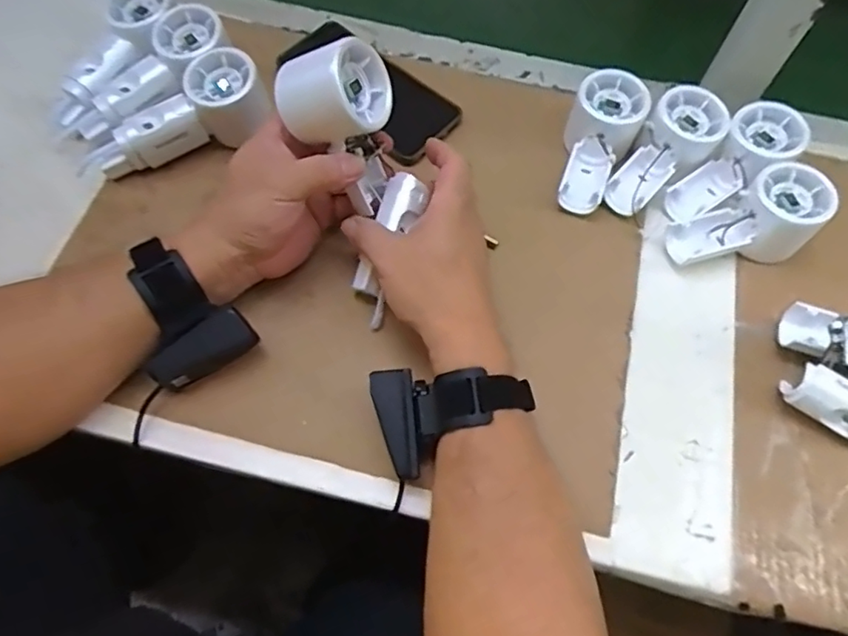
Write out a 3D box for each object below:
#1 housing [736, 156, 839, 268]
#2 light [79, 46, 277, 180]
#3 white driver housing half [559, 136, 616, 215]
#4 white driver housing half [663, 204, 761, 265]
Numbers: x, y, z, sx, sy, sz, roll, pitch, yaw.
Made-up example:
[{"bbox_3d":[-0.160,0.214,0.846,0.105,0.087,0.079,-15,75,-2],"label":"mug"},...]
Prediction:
[{"bbox_3d":[0.275,-0.079,0.460,0.063,0.058,0.059,-39,72,-19],"label":"housing"},{"bbox_3d":[-0.202,-0.156,0.486,0.159,0.057,0.056,-28,68,3],"label":"light"},{"bbox_3d":[0.135,-0.117,0.488,0.034,0.026,0.058,22,65,8],"label":"white driver housing half"},{"bbox_3d":[0.225,-0.065,0.460,0.064,0.015,0.035,-18,65,12],"label":"white driver housing half"}]

